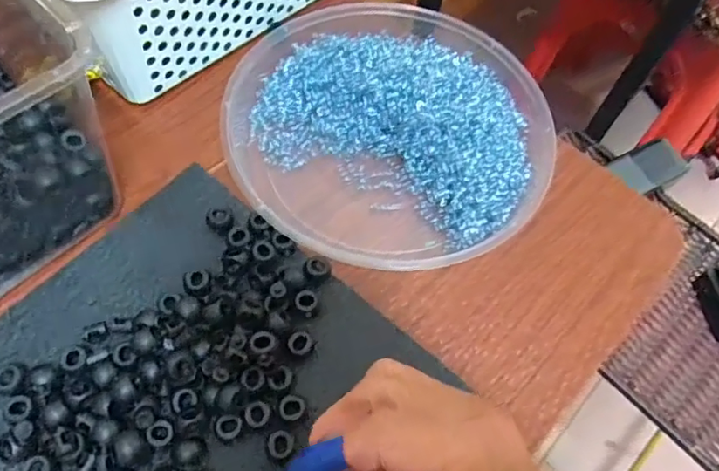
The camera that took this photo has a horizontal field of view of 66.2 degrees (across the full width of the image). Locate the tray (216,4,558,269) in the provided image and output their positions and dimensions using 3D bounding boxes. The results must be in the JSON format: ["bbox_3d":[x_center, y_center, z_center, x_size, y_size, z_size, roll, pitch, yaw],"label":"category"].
[{"bbox_3d":[0.022,-0.086,0.411,0.228,0.040,0.212,3,61,-6],"label":"tray"}]

